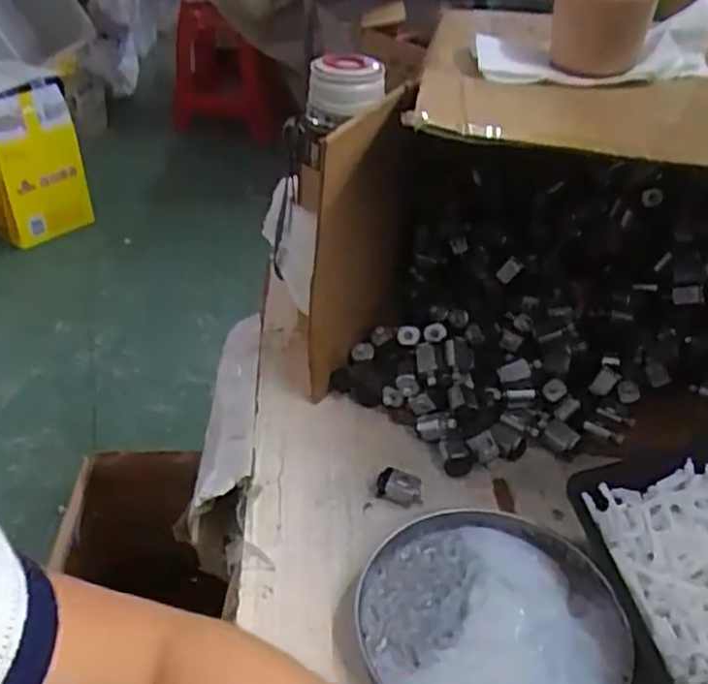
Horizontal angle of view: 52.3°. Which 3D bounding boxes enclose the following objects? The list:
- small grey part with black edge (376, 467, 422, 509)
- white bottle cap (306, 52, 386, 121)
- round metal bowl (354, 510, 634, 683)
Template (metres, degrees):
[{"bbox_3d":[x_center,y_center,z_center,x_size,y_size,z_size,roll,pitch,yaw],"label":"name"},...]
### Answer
[{"bbox_3d":[0.030,0.097,0.473,0.030,0.017,0.017,14,39,16],"label":"small grey part with black edge"},{"bbox_3d":[-0.006,-0.175,0.496,0.052,0.036,0.052,1,37,-1],"label":"white bottle cap"},{"bbox_3d":[0.074,0.155,0.397,0.141,0.023,0.141,1,37,-1],"label":"round metal bowl"}]

